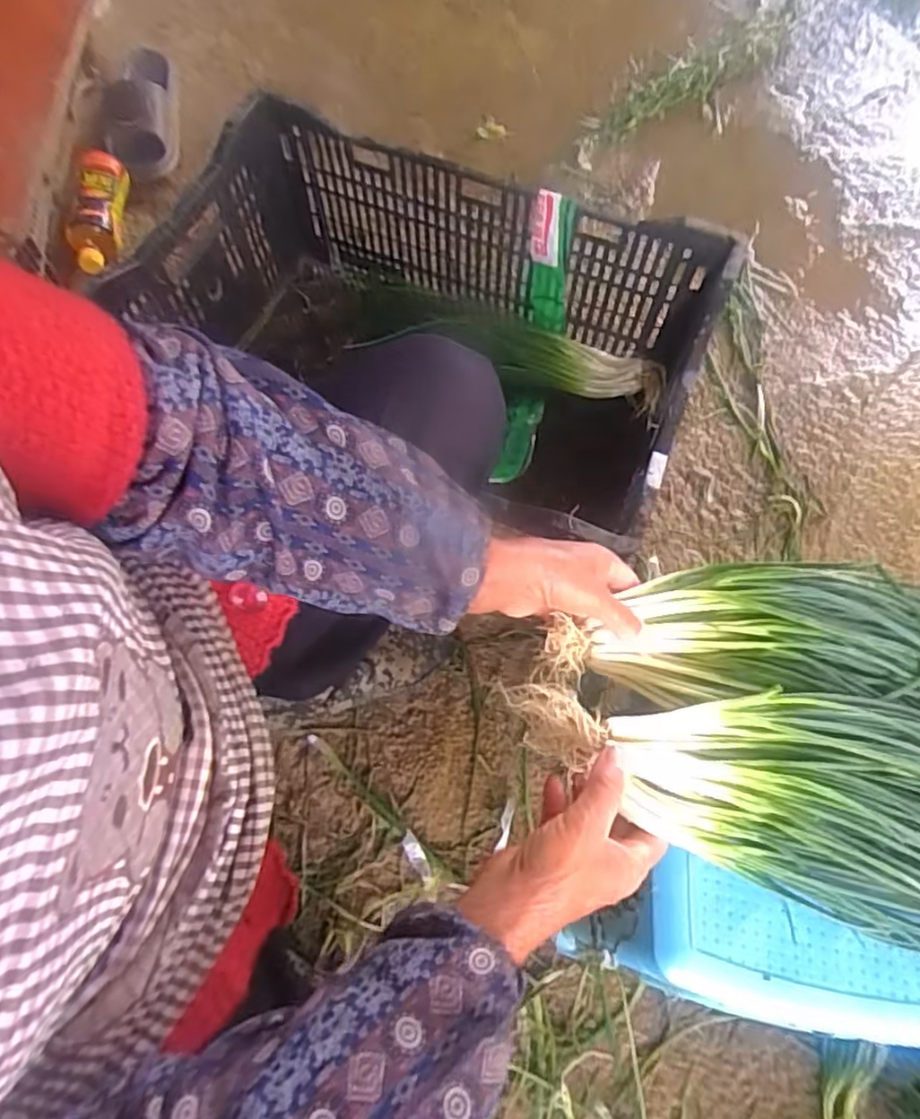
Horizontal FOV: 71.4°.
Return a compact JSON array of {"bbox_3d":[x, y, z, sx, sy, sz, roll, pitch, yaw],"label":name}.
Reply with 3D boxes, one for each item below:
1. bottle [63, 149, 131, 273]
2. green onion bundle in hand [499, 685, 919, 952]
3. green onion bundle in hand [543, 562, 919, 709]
[{"bbox_3d":[-0.540,-0.523,0.967,0.061,0.057,0.194,-4,69,-1],"label":"bottle"},{"bbox_3d":[0.251,0.159,0.414,0.422,0.041,0.140,14,70,0],"label":"green onion bundle in hand"},{"bbox_3d":[0.248,0.058,0.456,0.365,0.043,0.104,0,69,0],"label":"green onion bundle in hand"}]

